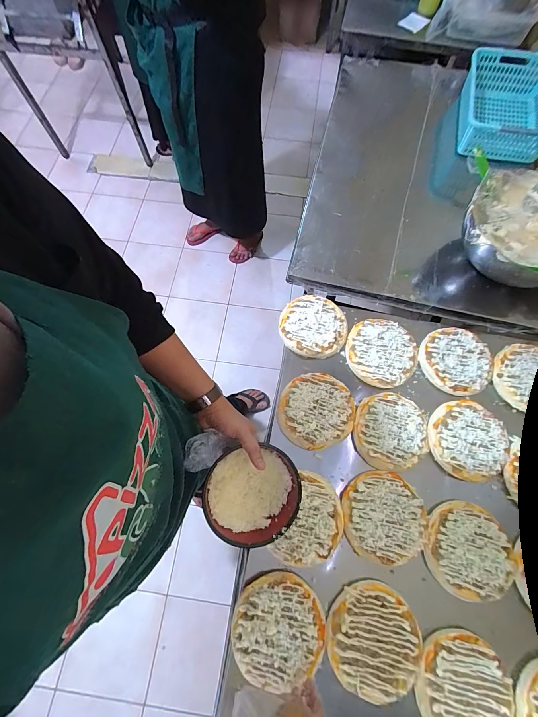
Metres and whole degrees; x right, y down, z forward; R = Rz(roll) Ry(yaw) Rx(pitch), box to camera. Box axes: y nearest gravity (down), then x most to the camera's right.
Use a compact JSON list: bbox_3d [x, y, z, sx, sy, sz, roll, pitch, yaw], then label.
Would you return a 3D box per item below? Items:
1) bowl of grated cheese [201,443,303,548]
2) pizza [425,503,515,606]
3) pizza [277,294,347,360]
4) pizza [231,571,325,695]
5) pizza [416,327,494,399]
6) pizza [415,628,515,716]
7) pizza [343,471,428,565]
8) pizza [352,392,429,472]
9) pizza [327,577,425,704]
[{"bbox_3d":[-0.025,0.209,0.466,0.141,0.054,0.131,1,71,-2],"label":"bowl of grated cheese"},{"bbox_3d":[0.347,0.333,0.527,0.140,0.019,0.147,1,71,-2],"label":"pizza"},{"bbox_3d":[0.097,-0.071,0.663,0.145,0.019,0.136,19,71,4],"label":"pizza"},{"bbox_3d":[0.015,0.429,0.480,0.142,0.015,0.140,-1,71,-3],"label":"pizza"},{"bbox_3d":[0.402,0.004,0.649,0.149,0.018,0.142,28,72,7],"label":"pizza"},{"bbox_3d":[0.302,0.513,0.467,0.138,0.016,0.147,1,71,-2],"label":"pizza"},{"bbox_3d":[0.206,0.283,0.541,0.145,0.020,0.144,1,71,-2],"label":"pizza"},{"bbox_3d":[0.238,0.141,0.589,0.140,0.017,0.144,12,71,1],"label":"pizza"},{"bbox_3d":[0.167,0.449,0.483,0.145,0.015,0.144,1,71,-2],"label":"pizza"}]

